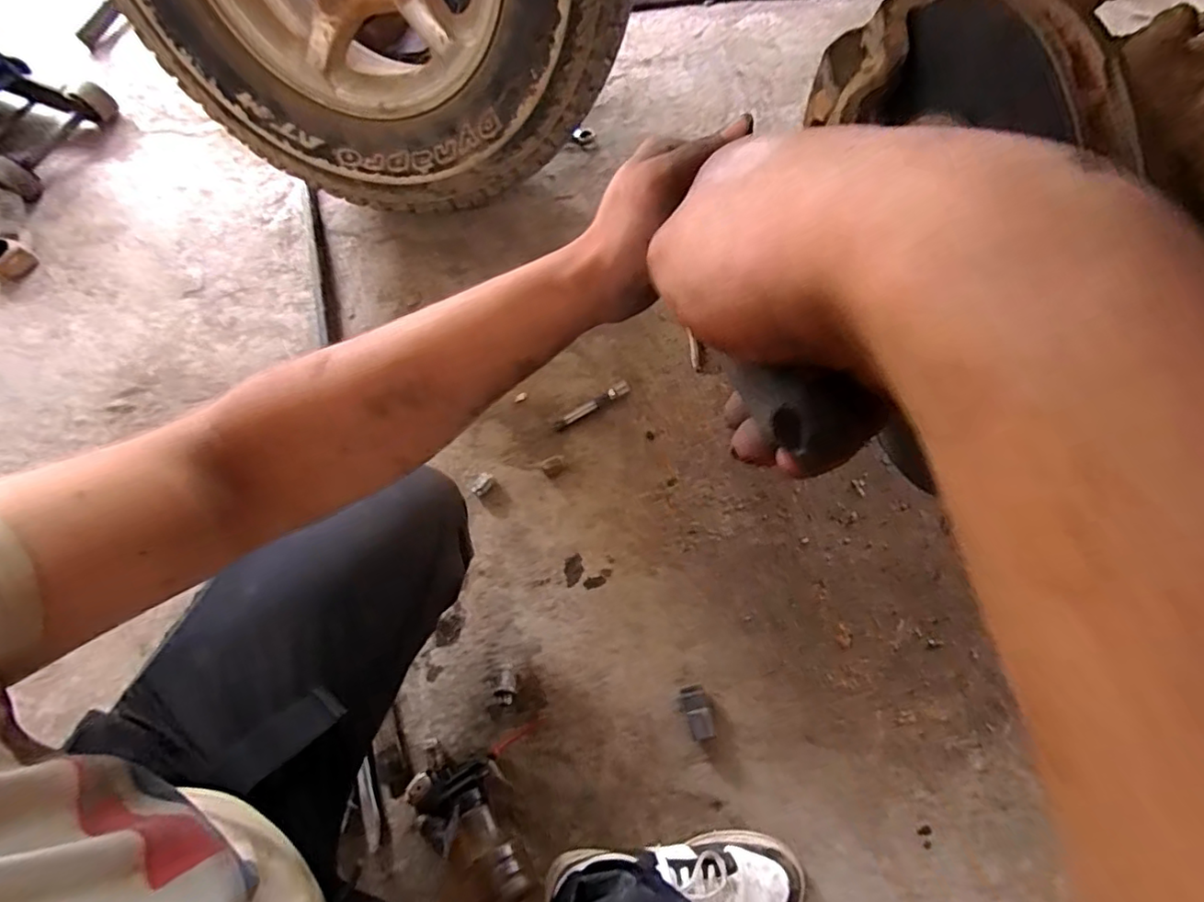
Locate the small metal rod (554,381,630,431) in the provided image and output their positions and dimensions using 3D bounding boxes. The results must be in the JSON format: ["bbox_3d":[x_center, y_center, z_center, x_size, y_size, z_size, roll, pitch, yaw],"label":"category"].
[{"bbox_3d":[-0.016,-0.069,0.885,0.125,0.020,0.018,-28,69,-8],"label":"small metal rod"}]

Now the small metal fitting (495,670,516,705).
[{"bbox_3d":[-0.124,0.300,0.738,0.030,0.028,0.039,1,68,3],"label":"small metal fitting"}]

